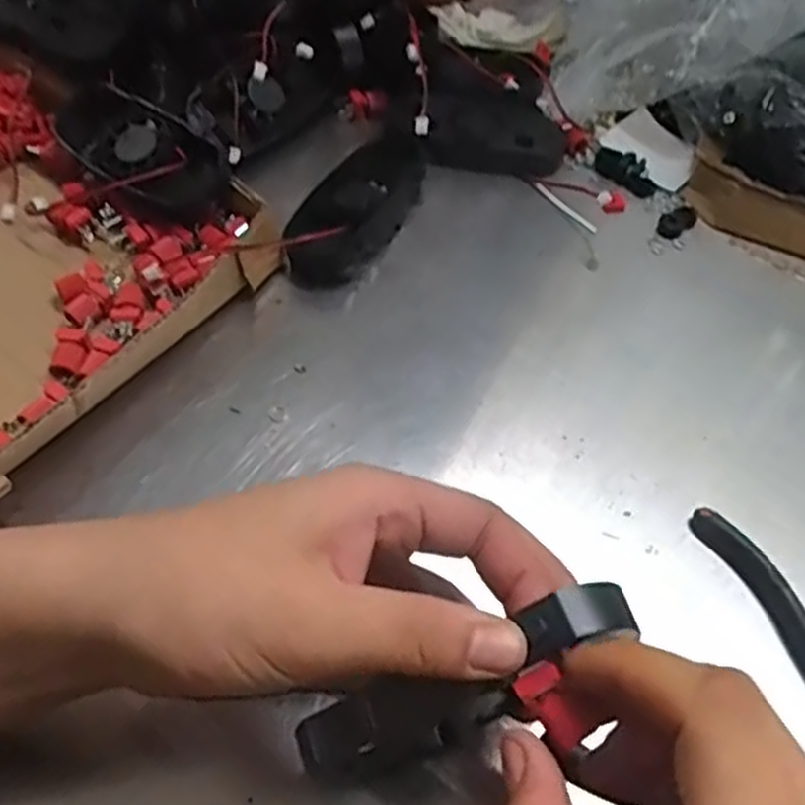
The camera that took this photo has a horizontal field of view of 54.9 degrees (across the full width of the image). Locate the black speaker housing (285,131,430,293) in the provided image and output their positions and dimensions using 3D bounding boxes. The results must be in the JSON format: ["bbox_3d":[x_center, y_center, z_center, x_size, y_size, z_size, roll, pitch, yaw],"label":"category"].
[{"bbox_3d":[-0.027,-0.111,0.444,0.050,0.025,0.113,23,56,15],"label":"black speaker housing"}]

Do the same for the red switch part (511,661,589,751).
[{"bbox_3d":[0.042,0.085,0.217,0.012,0.008,0.023,-28,74,-21],"label":"red switch part"}]

